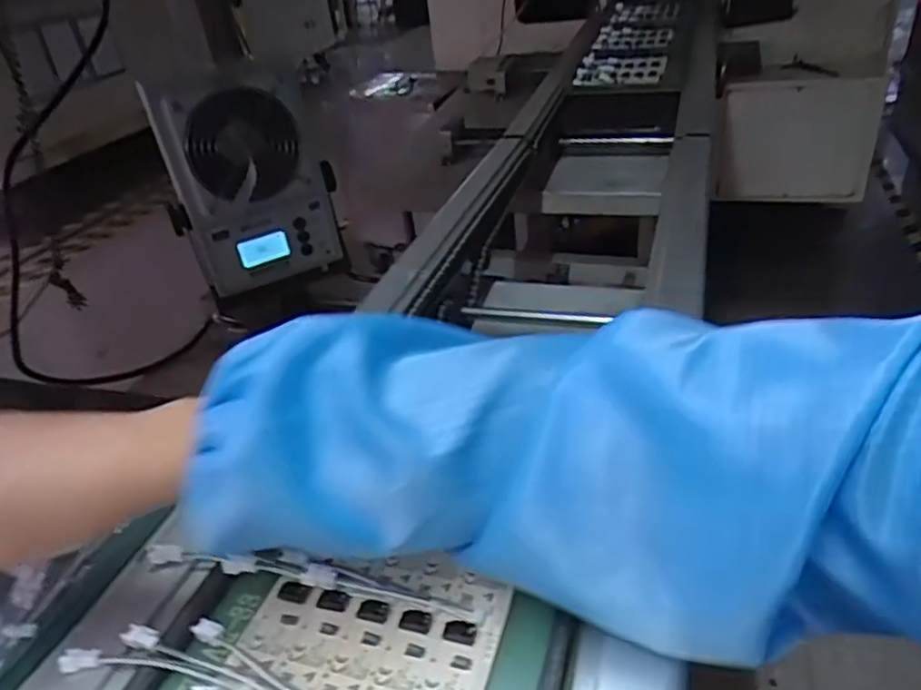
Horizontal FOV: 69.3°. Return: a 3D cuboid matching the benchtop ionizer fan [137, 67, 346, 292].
[{"bbox_3d":[-0.222,-0.167,0.705,0.169,0.224,0.068,-15,35,-13],"label":"benchtop ionizer fan"}]

